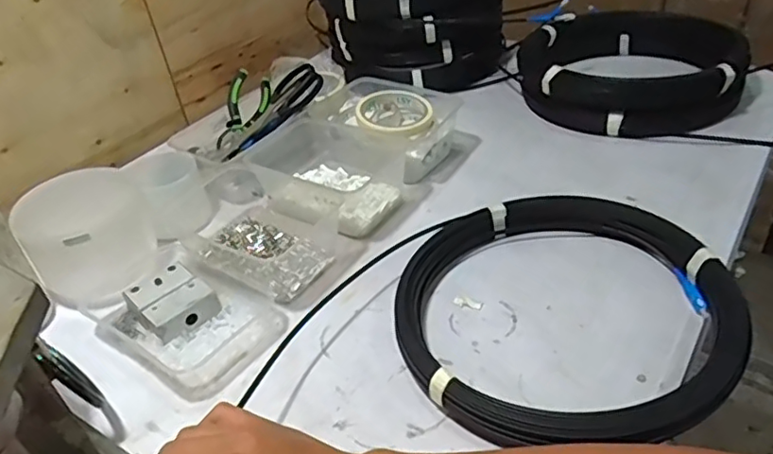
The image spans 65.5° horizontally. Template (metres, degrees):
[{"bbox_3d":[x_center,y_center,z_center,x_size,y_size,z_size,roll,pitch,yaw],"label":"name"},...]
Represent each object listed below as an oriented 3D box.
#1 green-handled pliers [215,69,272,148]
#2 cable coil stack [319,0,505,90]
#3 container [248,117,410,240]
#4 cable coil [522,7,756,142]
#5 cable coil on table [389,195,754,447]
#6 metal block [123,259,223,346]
[{"bbox_3d":[-0.187,-0.156,0.802,0.056,0.022,0.111,11,77,-11],"label":"green-handled pliers"},{"bbox_3d":[0.044,-0.362,0.957,0.273,0.187,0.268,0,38,8],"label":"cable coil stack"},{"bbox_3d":[-0.068,-0.066,0.716,0.179,0.064,0.141,20,44,30],"label":"container"},{"bbox_3d":[0.332,-0.213,0.832,0.281,0.102,0.271,-4,37,3],"label":"cable coil"},{"bbox_3d":[0.144,0.064,0.505,0.268,0.051,0.265,-4,37,3],"label":"cable coil on table"},{"bbox_3d":[-0.208,0.072,0.586,0.067,0.029,0.070,-30,43,-28],"label":"metal block"}]

